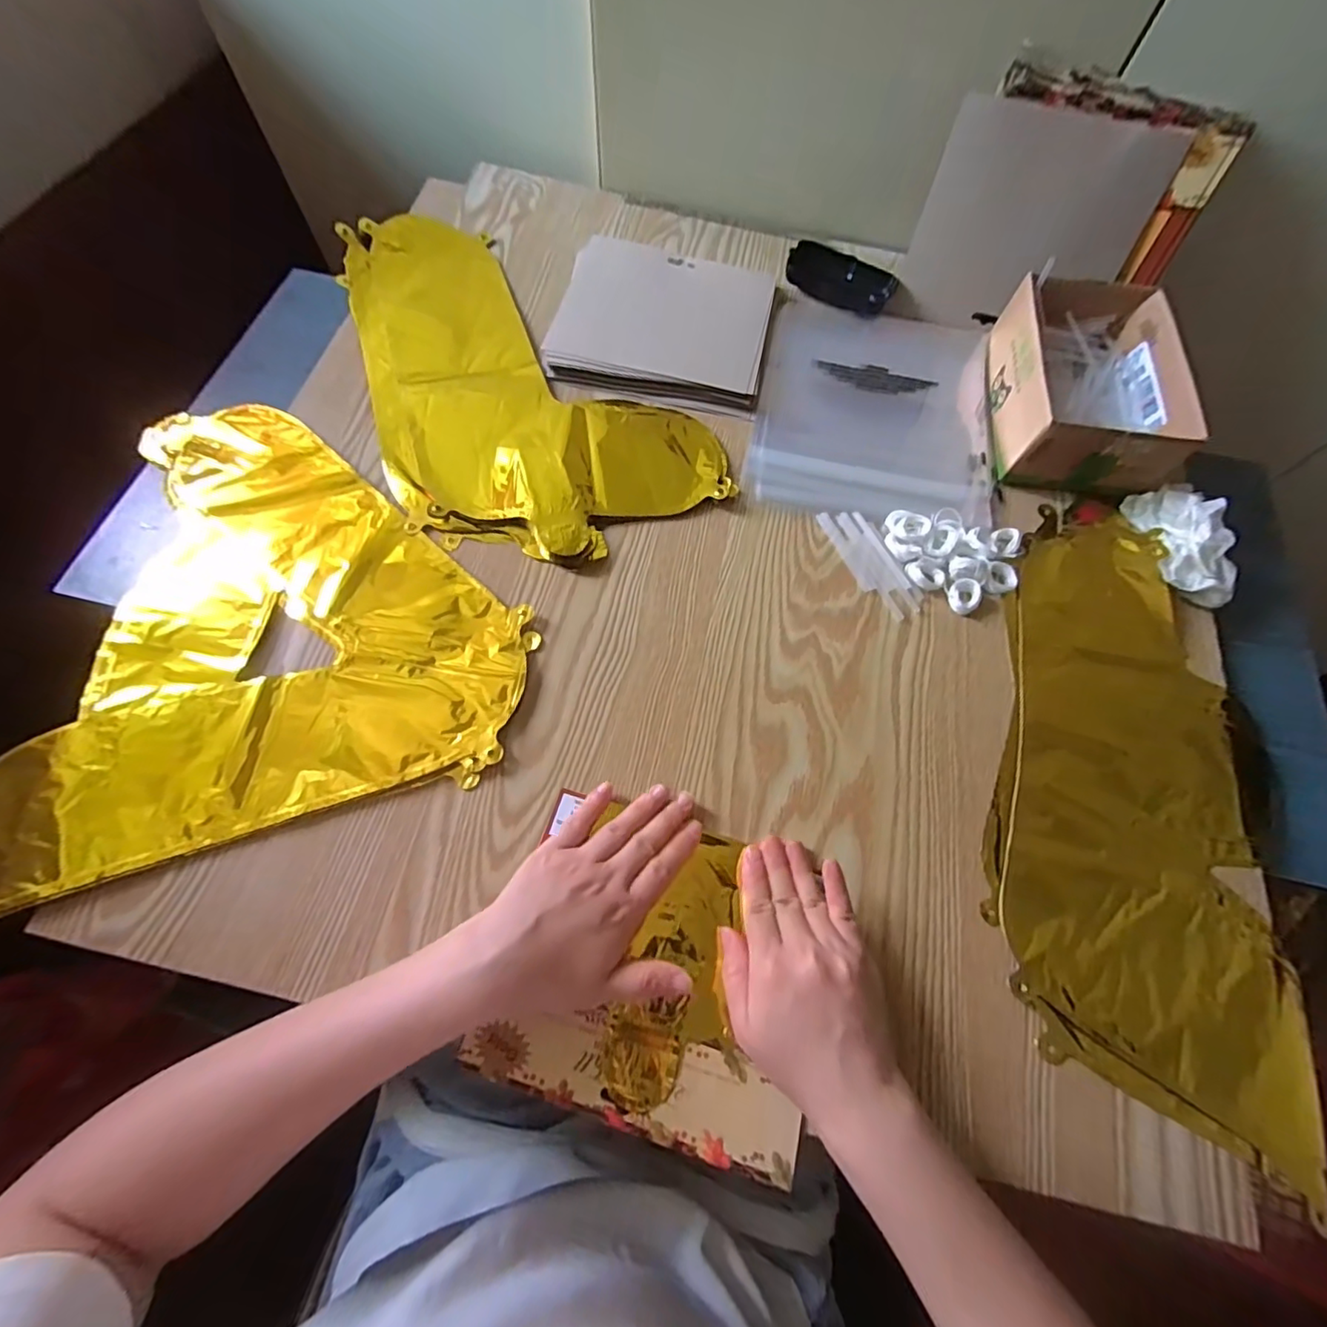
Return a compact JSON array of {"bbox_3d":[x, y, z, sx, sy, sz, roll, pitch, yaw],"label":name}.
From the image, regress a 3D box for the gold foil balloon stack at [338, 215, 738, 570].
[{"bbox_3d":[-0.144,-0.263,0.511,0.249,0.030,0.402,-26,70,-14],"label":"gold foil balloon stack"}]

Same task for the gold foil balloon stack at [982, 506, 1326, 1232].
[{"bbox_3d":[0.342,0.078,0.400,0.201,0.015,0.412,18,66,5],"label":"gold foil balloon stack"}]

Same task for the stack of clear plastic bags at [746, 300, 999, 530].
[{"bbox_3d":[0.196,-0.239,0.529,0.214,0.009,0.247,8,66,0],"label":"stack of clear plastic bags"}]

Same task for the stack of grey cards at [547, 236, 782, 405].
[{"bbox_3d":[0.001,-0.330,0.546,0.198,0.018,0.171,11,66,2],"label":"stack of grey cards"}]

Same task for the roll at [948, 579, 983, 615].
[{"bbox_3d":[0.238,-0.053,0.450,0.026,0.011,0.025,1,66,-3],"label":"roll"}]

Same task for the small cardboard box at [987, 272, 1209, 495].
[{"bbox_3d":[0.370,-0.247,0.505,0.131,0.068,0.195,9,66,1],"label":"small cardboard box"}]

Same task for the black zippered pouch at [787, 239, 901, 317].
[{"bbox_3d":[0.180,-0.393,0.579,0.107,0.028,0.046,20,67,6],"label":"black zippered pouch"}]

